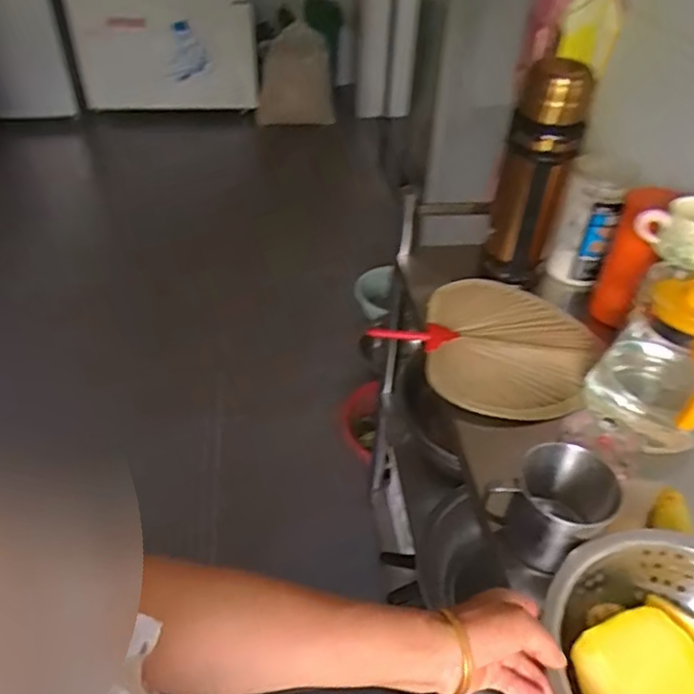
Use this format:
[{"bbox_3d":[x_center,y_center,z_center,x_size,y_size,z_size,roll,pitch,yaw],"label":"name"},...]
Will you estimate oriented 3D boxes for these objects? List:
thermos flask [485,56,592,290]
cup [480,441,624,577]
[{"bbox_3d":[0.303,-0.274,0.974,0.104,0.344,0.115,13,41,13],"label":"thermos flask"},{"bbox_3d":[0.225,0.165,0.641,0.098,0.090,0.100,-30,49,-32],"label":"cup"}]

